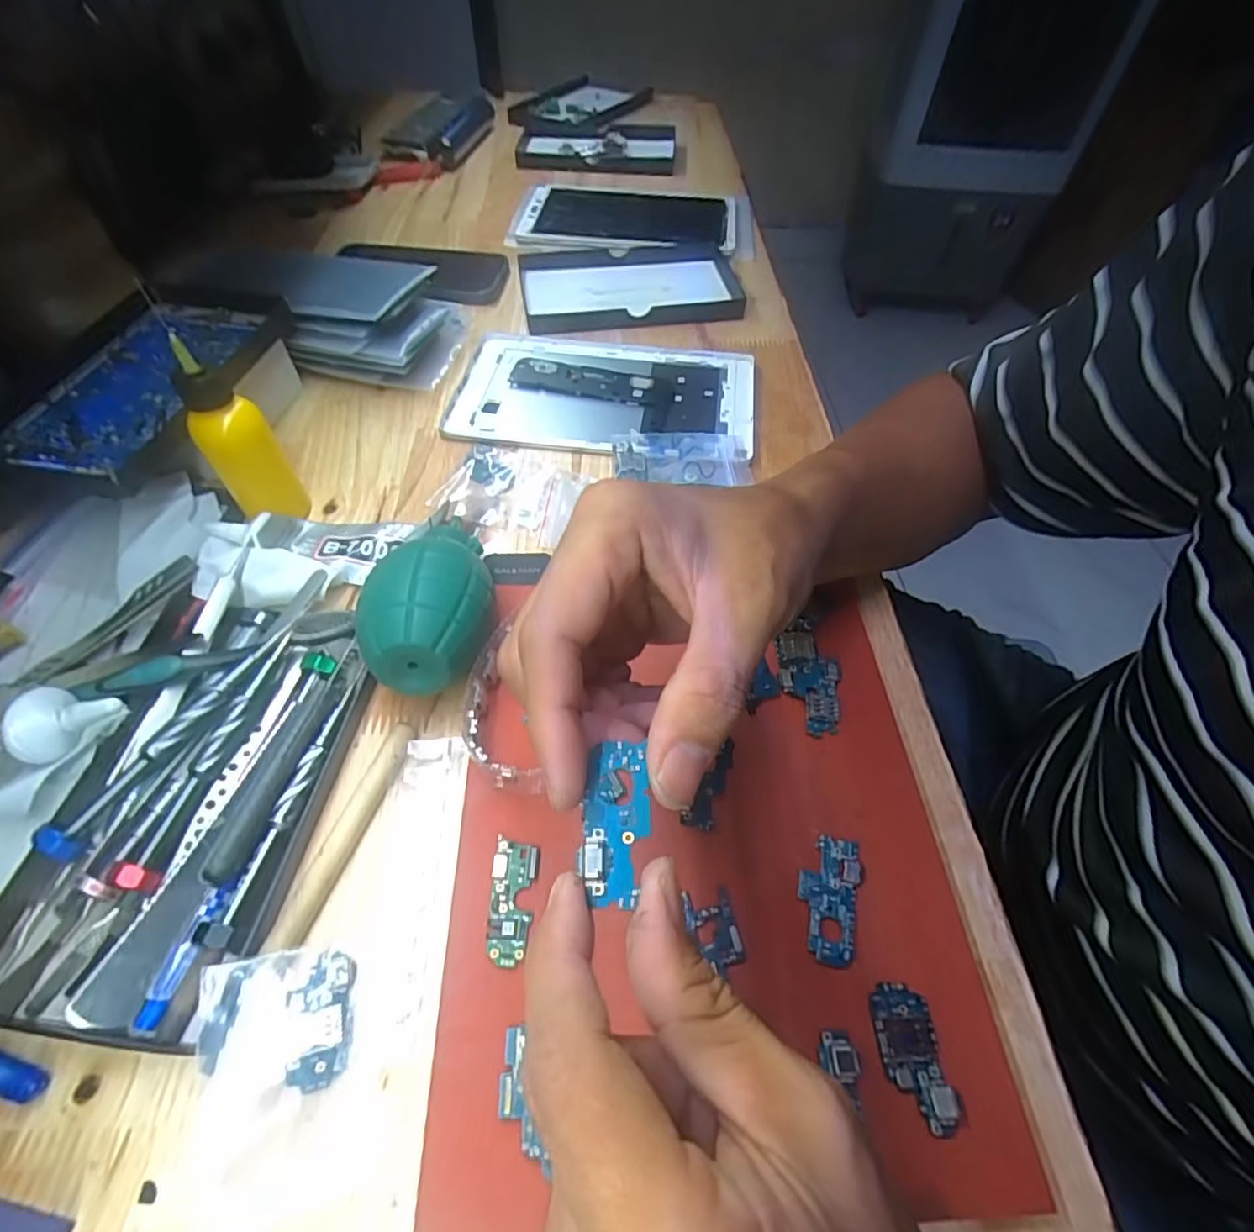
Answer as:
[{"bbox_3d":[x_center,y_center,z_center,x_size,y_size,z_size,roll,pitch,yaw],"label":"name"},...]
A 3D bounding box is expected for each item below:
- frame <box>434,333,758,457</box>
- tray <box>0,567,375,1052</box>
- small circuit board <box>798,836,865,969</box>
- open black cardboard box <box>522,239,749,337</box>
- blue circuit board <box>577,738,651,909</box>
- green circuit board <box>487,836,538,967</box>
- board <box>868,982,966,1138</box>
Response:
[{"bbox_3d":[-0.015,-0.163,0.443,0.211,0.009,0.131,6,54,2],"label":"frame"},{"bbox_3d":[-0.180,0.062,0.252,0.111,0.025,0.181,5,54,2],"label":"tray"},{"bbox_3d":[0.078,0.108,0.235,0.023,0.004,0.046,18,56,11],"label":"small circuit board"},{"bbox_3d":[0.003,-0.286,0.530,0.182,0.024,0.125,-7,55,-7],"label":"open black cardboard box"},{"bbox_3d":[-0.003,0.053,0.161,0.018,0.004,0.041,4,55,1],"label":"blue circuit board"},{"bbox_3d":[-0.044,0.108,0.233,0.016,0.004,0.043,1,54,-1],"label":"green circuit board"},{"bbox_3d":[0.097,0.148,0.206,0.022,0.004,0.041,-4,54,-5],"label":"board"}]

